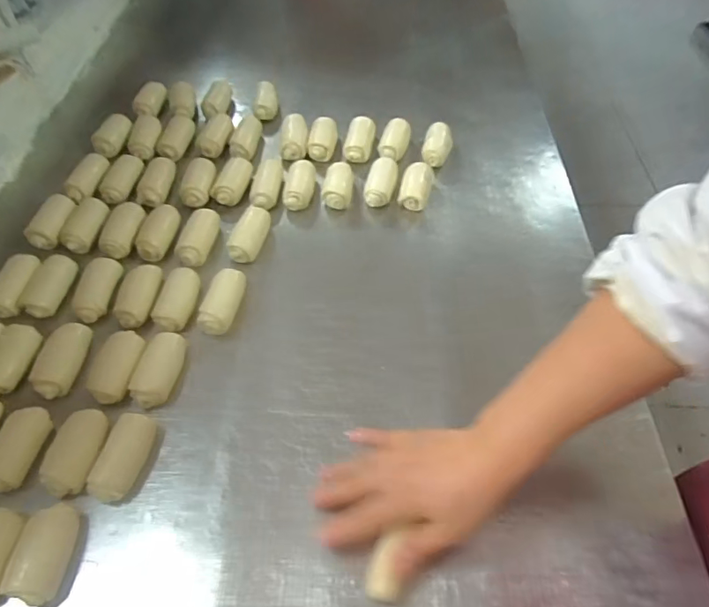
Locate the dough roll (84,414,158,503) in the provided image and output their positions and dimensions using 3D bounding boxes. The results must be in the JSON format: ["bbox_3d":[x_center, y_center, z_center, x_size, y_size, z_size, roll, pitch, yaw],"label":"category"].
[{"bbox_3d":[-0.198,0.133,0.444,0.032,0.036,0.070,12,53,9],"label":"dough roll"}]

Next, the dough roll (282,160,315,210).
[{"bbox_3d":[-0.070,-0.154,0.671,0.041,0.036,0.079,-1,51,-1],"label":"dough roll"}]

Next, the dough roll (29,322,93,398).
[{"bbox_3d":[-0.283,0.052,0.498,0.029,0.025,0.076,9,62,8],"label":"dough roll"}]

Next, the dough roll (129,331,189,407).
[{"bbox_3d":[-0.192,0.064,0.501,0.038,0.032,0.071,7,52,5],"label":"dough roll"}]

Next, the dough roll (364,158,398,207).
[{"bbox_3d":[0.033,-0.155,0.665,0.037,0.032,0.073,11,49,10],"label":"dough roll"}]

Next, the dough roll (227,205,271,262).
[{"bbox_3d":[-0.121,-0.083,0.599,0.029,0.025,0.074,16,66,14],"label":"dough roll"}]

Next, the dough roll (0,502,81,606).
[{"bbox_3d":[-0.243,0.195,0.403,0.035,0.028,0.068,5,52,3],"label":"dough roll"}]

